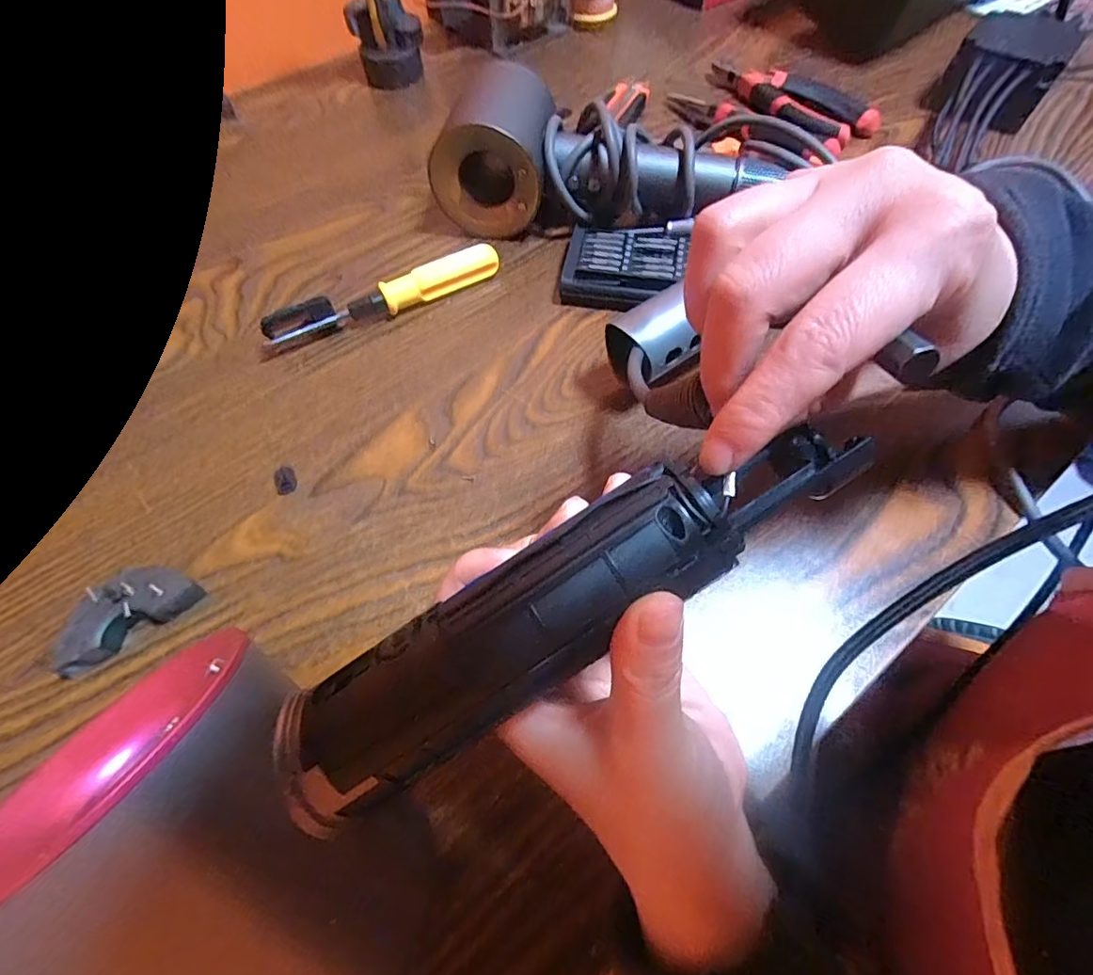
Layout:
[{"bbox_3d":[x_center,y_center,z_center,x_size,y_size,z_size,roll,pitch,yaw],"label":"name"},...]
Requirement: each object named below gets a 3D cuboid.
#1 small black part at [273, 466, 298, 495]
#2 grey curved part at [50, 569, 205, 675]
[{"bbox_3d":[-0.142,-0.004,0.285,0.011,0.004,0.016,-26,63,-14],"label":"small black part"},{"bbox_3d":[-0.193,0.058,0.243,0.059,0.018,0.029,-33,65,-17],"label":"grey curved part"}]

